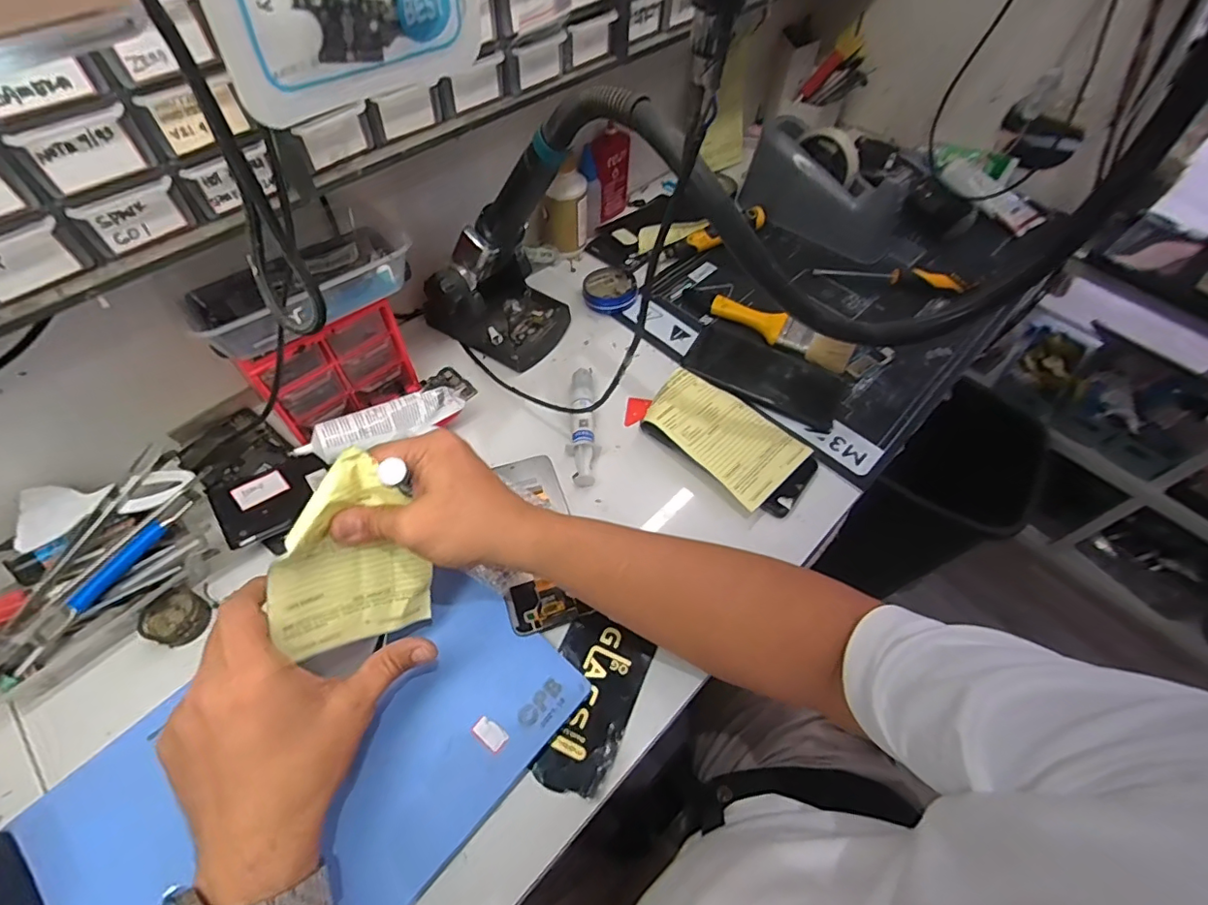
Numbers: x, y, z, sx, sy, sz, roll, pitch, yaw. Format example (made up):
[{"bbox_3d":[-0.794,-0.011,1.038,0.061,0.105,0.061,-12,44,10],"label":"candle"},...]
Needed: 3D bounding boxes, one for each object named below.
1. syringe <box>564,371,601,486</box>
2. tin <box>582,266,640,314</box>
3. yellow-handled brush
[{"bbox_3d":[-0.022,-0.027,0.533,0.029,0.024,0.128,-2,57,-4],"label":"syringe"},{"bbox_3d":[0.006,-0.192,0.640,0.062,0.014,0.062,1,57,-2],"label":"tin"},{"bbox_3d":[0.196,-0.138,0.609,0.163,0.022,0.033,29,60,15],"label":"yellow-handled brush"}]

